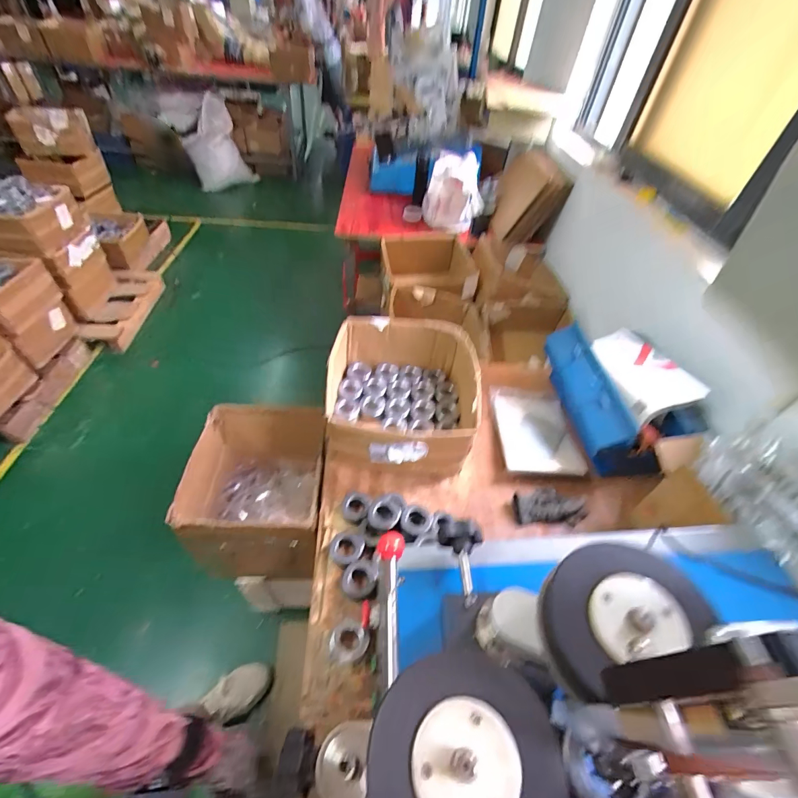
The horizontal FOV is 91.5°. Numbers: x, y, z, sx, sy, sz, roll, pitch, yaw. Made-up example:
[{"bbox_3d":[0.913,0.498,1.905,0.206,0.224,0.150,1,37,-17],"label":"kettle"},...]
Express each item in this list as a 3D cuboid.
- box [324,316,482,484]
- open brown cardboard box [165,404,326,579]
[{"bbox_3d":[0.008,-0.011,0.928,0.339,0.164,0.372,7,46,0],"label":"box"},{"bbox_3d":[-0.335,0.230,0.999,0.292,0.317,0.351,1,46,-5],"label":"open brown cardboard box"}]

